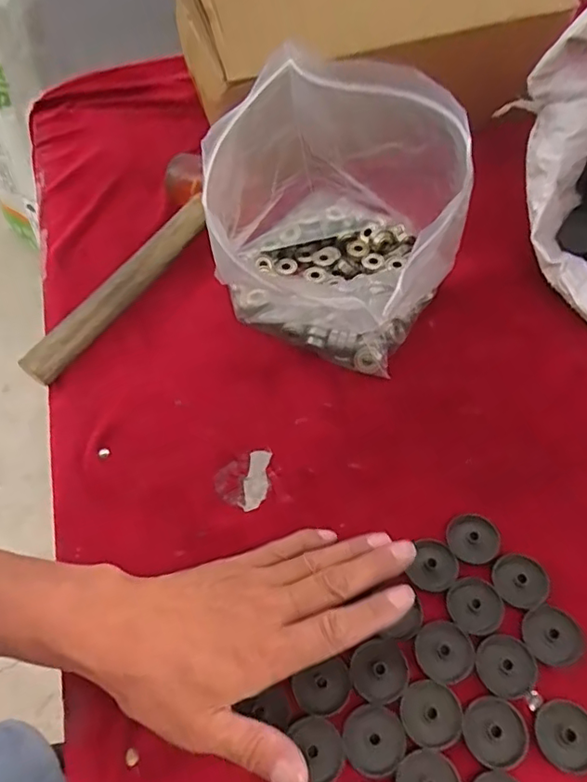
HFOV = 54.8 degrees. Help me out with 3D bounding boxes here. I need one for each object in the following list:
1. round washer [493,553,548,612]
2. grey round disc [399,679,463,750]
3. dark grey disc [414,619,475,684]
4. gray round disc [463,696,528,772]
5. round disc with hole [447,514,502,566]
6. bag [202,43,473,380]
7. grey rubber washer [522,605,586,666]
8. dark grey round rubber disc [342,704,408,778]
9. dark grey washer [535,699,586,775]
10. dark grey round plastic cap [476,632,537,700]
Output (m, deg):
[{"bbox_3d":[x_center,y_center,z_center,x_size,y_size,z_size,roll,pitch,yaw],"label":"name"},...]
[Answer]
[{"bbox_3d":[0.140,0.117,0.349,0.033,0.004,0.032,-2,55,3],"label":"round washer"},{"bbox_3d":[0.076,0.177,0.311,0.032,0.004,0.033,-2,55,3],"label":"grey round disc"},{"bbox_3d":[0.088,0.151,0.329,0.032,0.004,0.032,-2,55,3],"label":"dark grey disc"},{"bbox_3d":[0.109,0.184,0.305,0.033,0.004,0.033,-2,55,3],"label":"gray round disc"},{"bbox_3d":[0.117,0.095,0.366,0.032,0.004,0.035,-2,55,3],"label":"round disc with hole"},{"bbox_3d":[0.032,-0.147,0.435,0.168,0.187,0.204,10,56,11],"label":"bag"},{"bbox_3d":[0.152,0.142,0.331,0.033,0.004,0.032,-2,55,3],"label":"grey rubber washer"},{"bbox_3d":[0.044,0.189,0.306,0.032,0.004,0.032,-2,55,3],"label":"dark grey round rubber disc"},{"bbox_3d":[0.147,0.184,0.302,0.033,0.004,0.033,-2,55,3],"label":"dark grey washer"},{"bbox_3d":[0.122,0.157,0.324,0.033,0.004,0.033,-2,55,3],"label":"dark grey round plastic cap"}]

